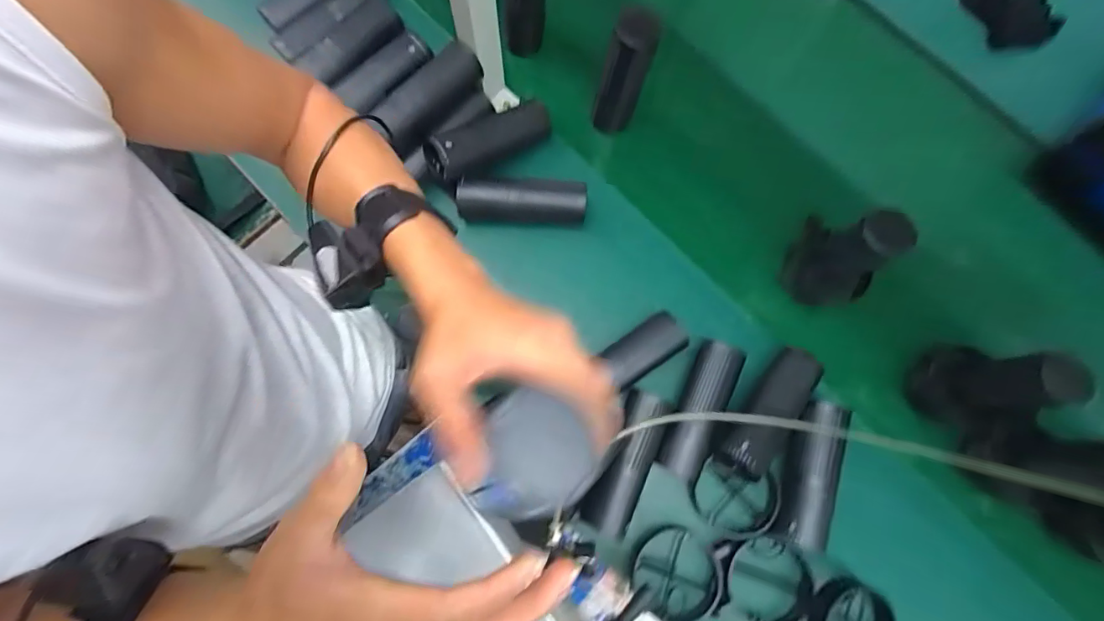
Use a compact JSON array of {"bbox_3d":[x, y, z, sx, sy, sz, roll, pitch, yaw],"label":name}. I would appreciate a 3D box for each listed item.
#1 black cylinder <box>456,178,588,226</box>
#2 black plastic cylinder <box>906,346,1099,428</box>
[{"bbox_3d":[-0.039,-0.142,0.616,0.162,0.043,0.047,0,79,0],"label":"black cylinder"},{"bbox_3d":[0.492,0.081,0.528,0.068,0.158,0.085,-11,80,-2],"label":"black plastic cylinder"}]

